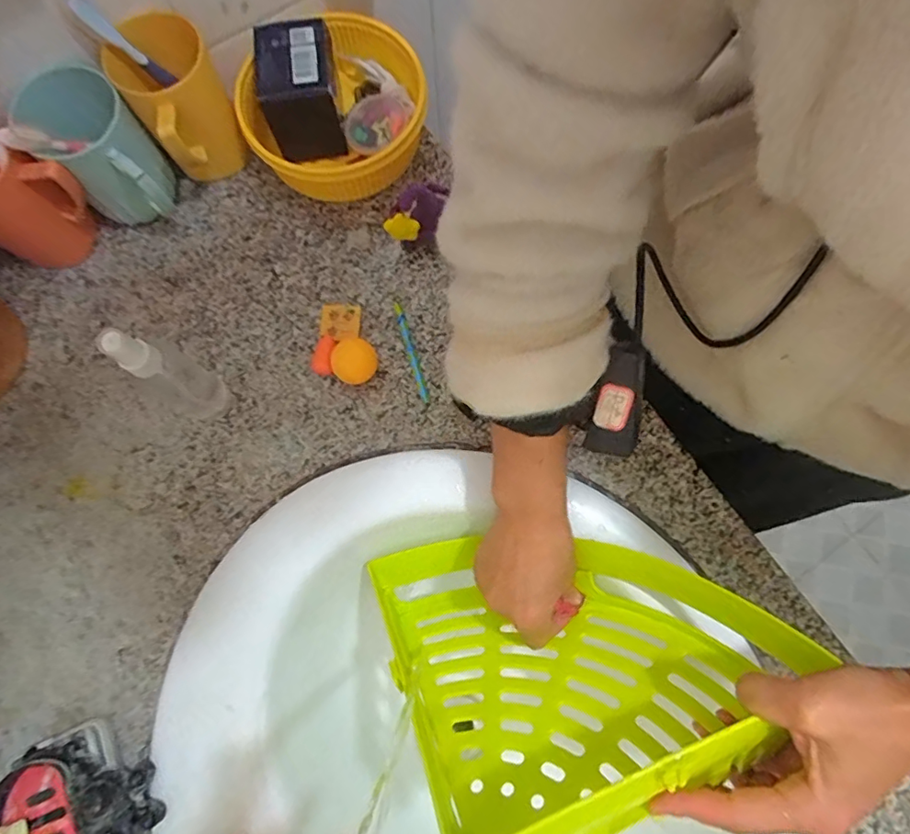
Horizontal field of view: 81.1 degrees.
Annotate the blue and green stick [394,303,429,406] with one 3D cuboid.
[{"bbox_3d":[-0.039,-0.060,0.475,0.007,0.008,0.096,-16,77,-4],"label":"blue and green stick"}]

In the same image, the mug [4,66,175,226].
[{"bbox_3d":[-0.292,-0.217,0.455,0.072,0.107,0.113,-41,80,-9],"label":"mug"}]

